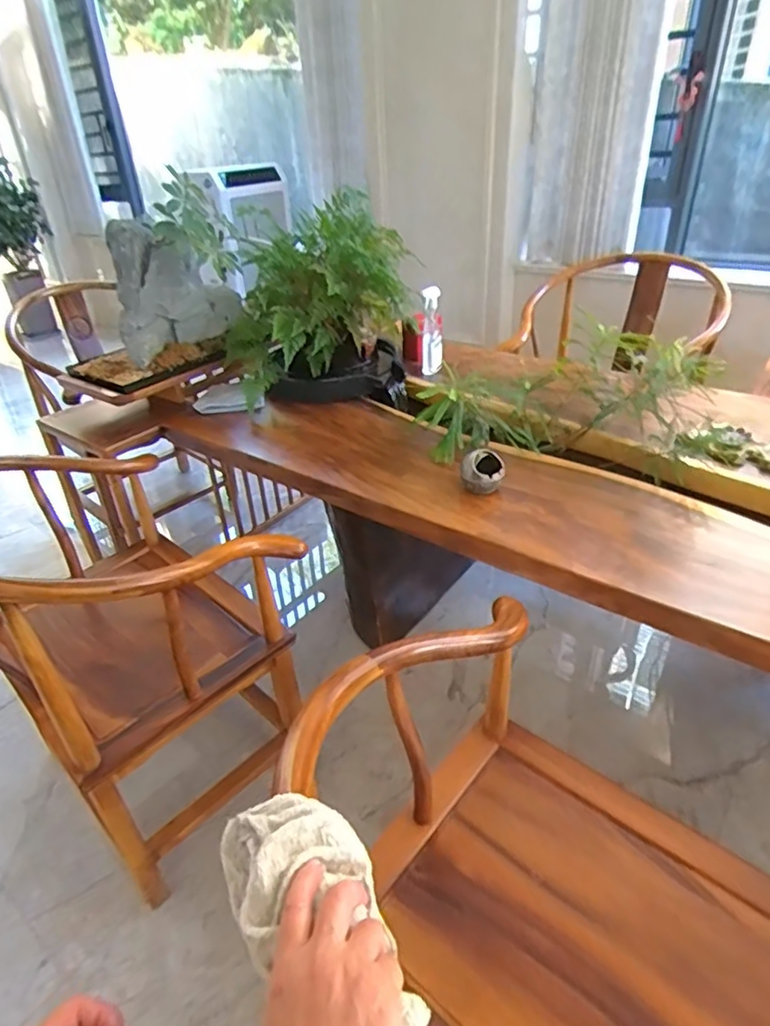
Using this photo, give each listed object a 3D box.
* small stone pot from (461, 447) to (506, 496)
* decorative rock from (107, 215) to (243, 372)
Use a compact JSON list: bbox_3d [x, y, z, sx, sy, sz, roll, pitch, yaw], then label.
[{"bbox_3d":[0.204,-0.082,1.225,0.088,0.081,0.080,-3,35,2],"label":"small stone pot"},{"bbox_3d":[-0.566,-0.606,1.582,0.297,0.326,0.237,-7,35,-5],"label":"decorative rock"}]

